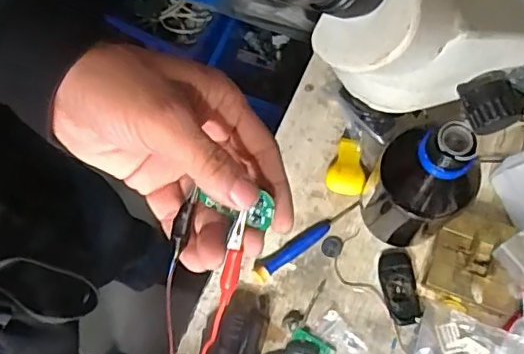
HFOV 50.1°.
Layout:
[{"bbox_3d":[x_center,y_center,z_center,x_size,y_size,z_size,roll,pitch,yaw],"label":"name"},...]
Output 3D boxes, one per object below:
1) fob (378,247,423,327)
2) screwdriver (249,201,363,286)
[{"bbox_3d":[0.130,0.103,0.527,0.031,0.008,0.069,-13,72,-2],"label":"fob"},{"bbox_3d":[0.040,0.060,0.543,0.123,0.015,0.017,-38,75,-9],"label":"screwdriver"}]

